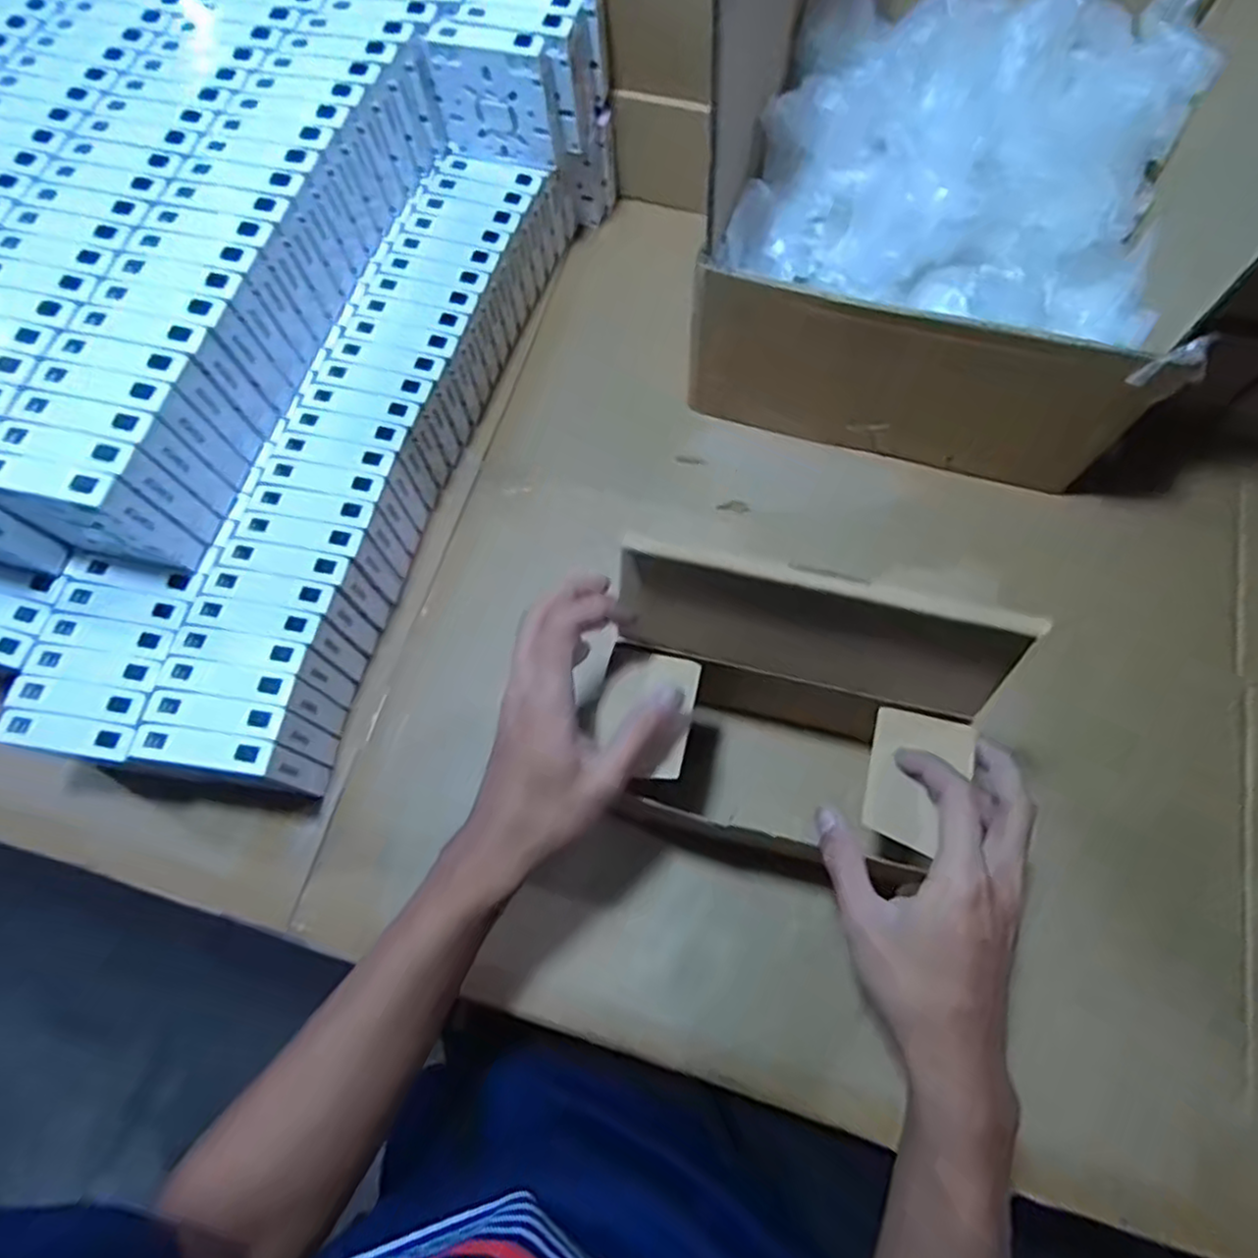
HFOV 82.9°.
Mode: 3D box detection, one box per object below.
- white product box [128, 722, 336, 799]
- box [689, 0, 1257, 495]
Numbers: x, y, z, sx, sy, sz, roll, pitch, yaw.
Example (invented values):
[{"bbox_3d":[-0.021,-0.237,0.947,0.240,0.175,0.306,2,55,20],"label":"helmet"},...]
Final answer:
[{"bbox_3d":[-0.254,0.086,0.463,0.083,0.083,0.023,8,71,5],"label":"white product box"},{"bbox_3d":[0.229,-0.339,0.457,0.298,0.384,0.306,16,72,8],"label":"box"}]

